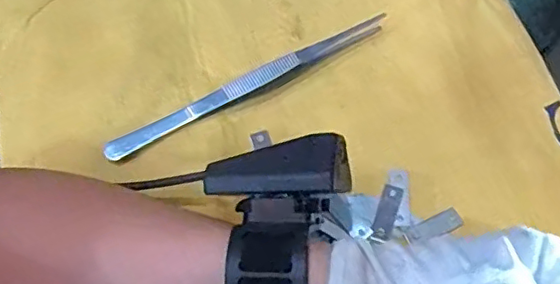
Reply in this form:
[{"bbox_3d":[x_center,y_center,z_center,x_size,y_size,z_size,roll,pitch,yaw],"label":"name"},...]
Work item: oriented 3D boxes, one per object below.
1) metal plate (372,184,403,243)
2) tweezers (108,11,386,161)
[{"bbox_3d":[0.064,0.041,0.349,0.012,0.004,0.031,15,69,18],"label":"metal plate"},{"bbox_3d":[-0.019,-0.037,0.365,0.190,0.015,0.011,-26,69,-13],"label":"tweezers"}]

